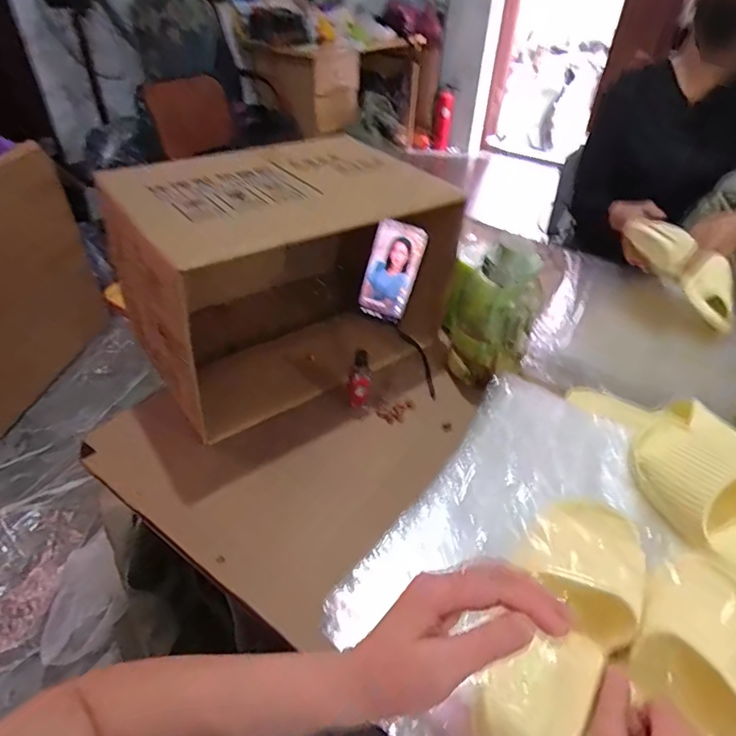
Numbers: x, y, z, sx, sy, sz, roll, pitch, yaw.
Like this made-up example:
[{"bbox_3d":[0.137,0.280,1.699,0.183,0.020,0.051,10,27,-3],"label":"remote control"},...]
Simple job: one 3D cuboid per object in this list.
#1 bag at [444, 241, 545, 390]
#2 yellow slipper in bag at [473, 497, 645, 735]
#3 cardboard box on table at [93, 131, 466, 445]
[{"bbox_3d":[0.171,-0.078,0.680,0.121,0.212,0.092,13,41,12],"label":"bag"},{"bbox_3d":[0.171,0.208,0.420,0.096,0.046,0.246,24,53,24],"label":"yellow slipper in bag"},{"bbox_3d":[-0.087,-0.140,0.706,0.464,0.268,0.253,-24,47,-28],"label":"cardboard box on table"}]

